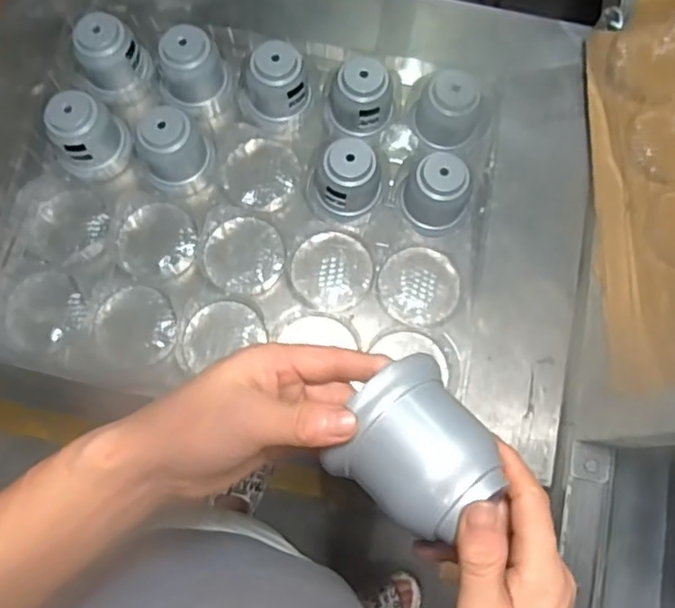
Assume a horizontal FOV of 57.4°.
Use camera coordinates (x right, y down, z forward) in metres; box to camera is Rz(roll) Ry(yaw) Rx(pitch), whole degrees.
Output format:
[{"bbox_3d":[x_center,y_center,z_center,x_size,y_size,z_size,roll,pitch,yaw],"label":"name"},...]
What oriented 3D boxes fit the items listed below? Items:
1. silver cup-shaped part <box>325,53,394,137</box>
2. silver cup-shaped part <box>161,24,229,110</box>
[{"bbox_3d":[0.030,-0.244,0.729,0.076,0.069,0.064,-15,77,-4],"label":"silver cup-shaped part"},{"bbox_3d":[-0.178,-0.281,0.747,0.066,0.090,0.071,20,77,4],"label":"silver cup-shaped part"}]

